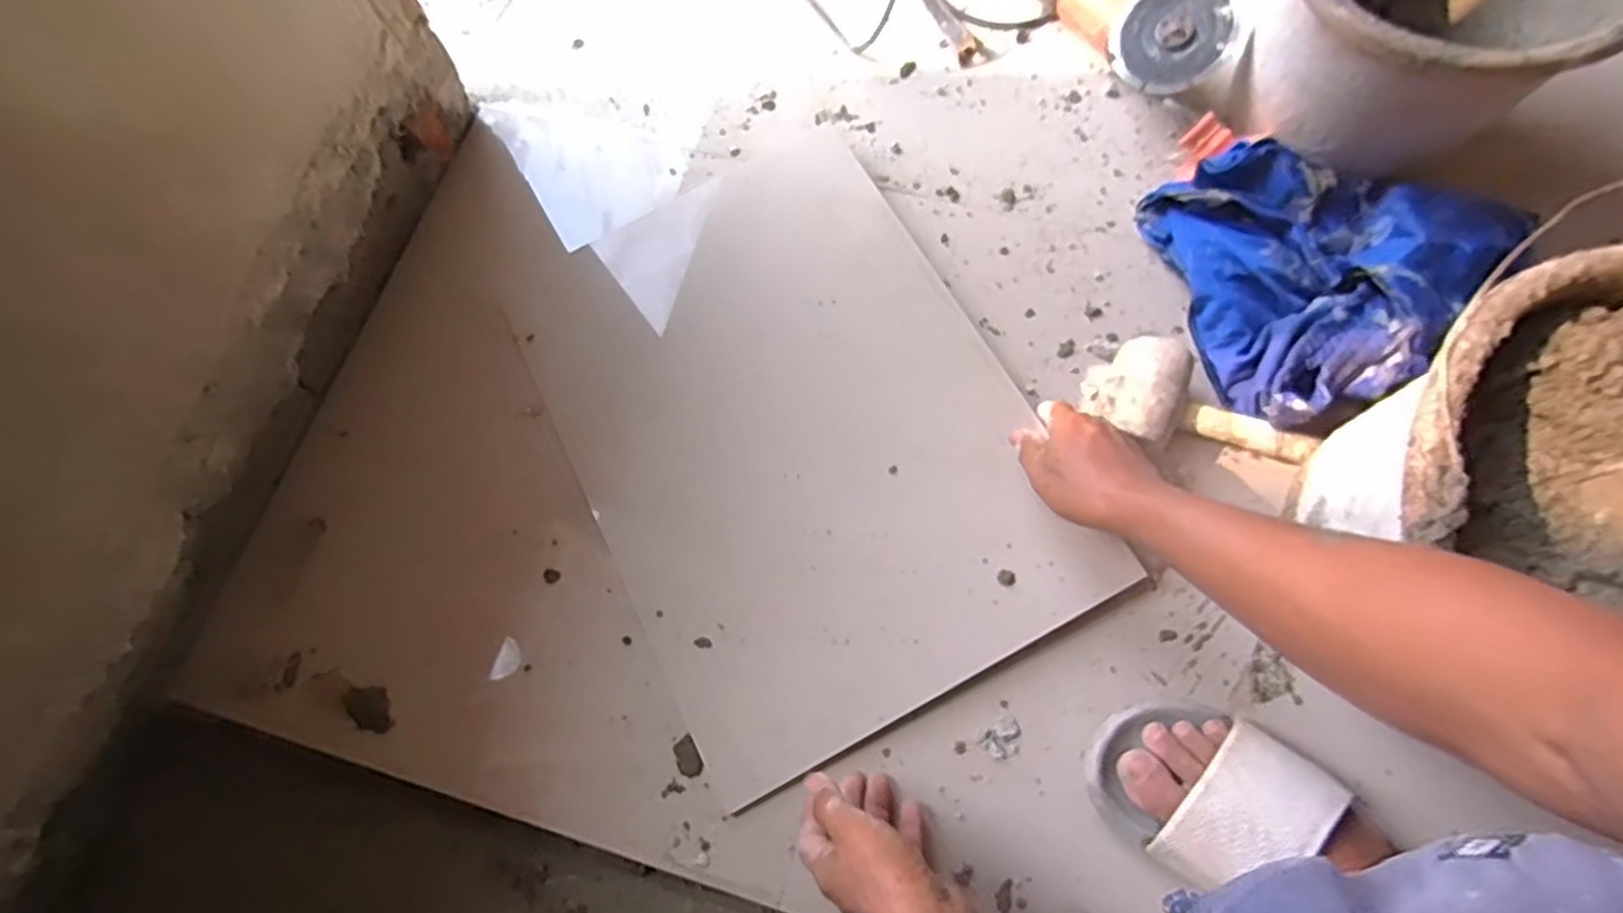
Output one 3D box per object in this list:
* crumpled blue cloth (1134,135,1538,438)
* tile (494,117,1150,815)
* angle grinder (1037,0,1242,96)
[{"bbox_3d":[0.428,-0.152,0.600,0.242,0.098,0.233,-14,72,-2],"label":"crumpled blue cloth"},{"bbox_3d":[-0.022,-0.031,0.610,0.343,0.015,0.489,-29,72,-3],"label":"tile"},{"bbox_3d":[0.274,-0.425,0.687,0.082,0.099,0.267,-26,73,-6],"label":"angle grinder"}]

